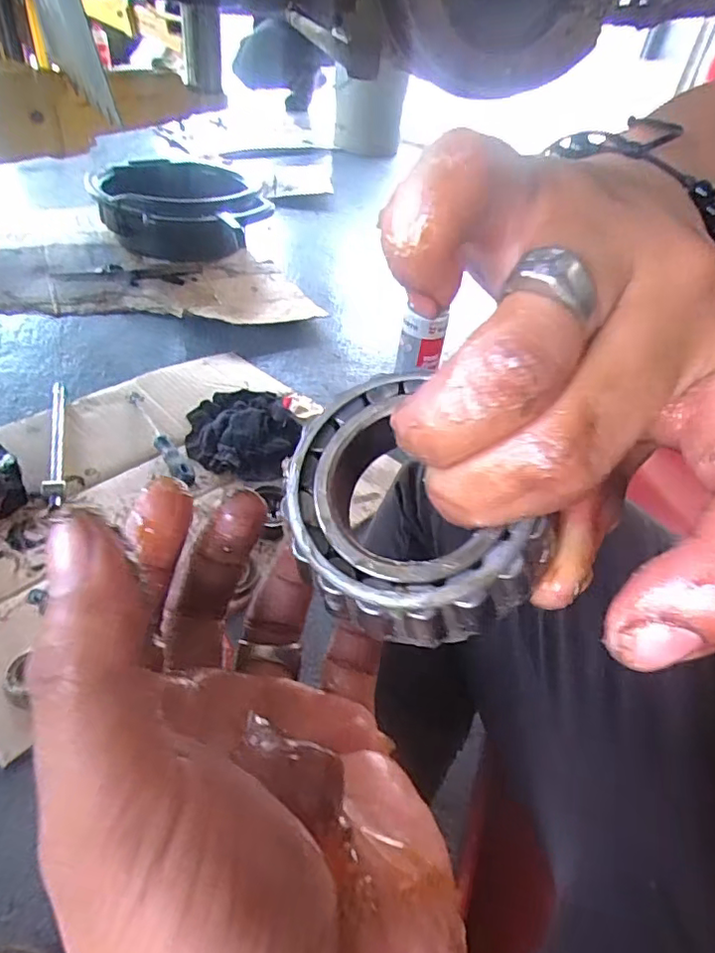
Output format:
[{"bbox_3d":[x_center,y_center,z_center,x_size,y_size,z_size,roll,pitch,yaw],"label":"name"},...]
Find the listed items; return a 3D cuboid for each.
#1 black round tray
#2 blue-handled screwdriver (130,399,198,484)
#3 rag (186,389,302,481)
[{"bbox_3d":[-0.398,-0.591,1.320,0.339,0.148,0.394,-16,47,-25],"label":"black round tray"},{"bbox_3d":[-0.280,-0.055,0.815,0.023,0.027,0.218,-21,49,-29],"label":"blue-handled screwdriver"},{"bbox_3d":[-0.168,-0.068,0.846,0.157,0.029,0.201,-2,42,-11],"label":"rag"}]

